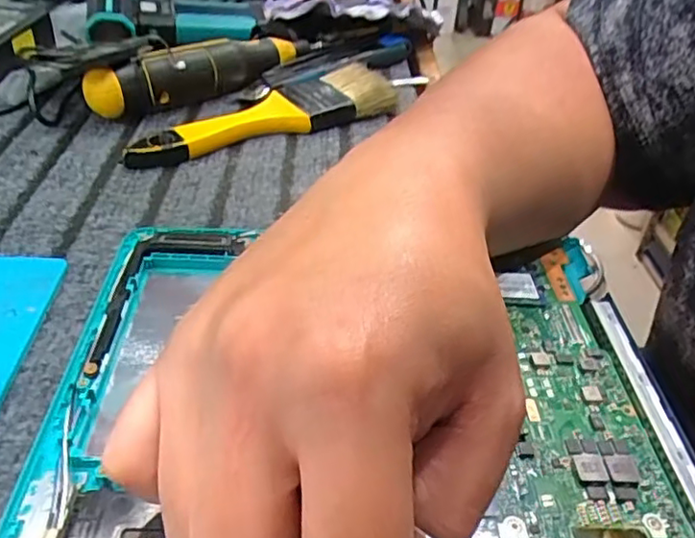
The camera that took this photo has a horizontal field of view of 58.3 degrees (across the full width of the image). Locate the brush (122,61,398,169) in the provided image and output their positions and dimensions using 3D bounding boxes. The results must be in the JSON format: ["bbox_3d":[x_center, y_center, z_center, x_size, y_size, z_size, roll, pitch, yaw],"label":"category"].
[{"bbox_3d":[-0.058,-0.104,0.413,0.185,0.023,0.050,-18,43,-24],"label":"brush"}]

